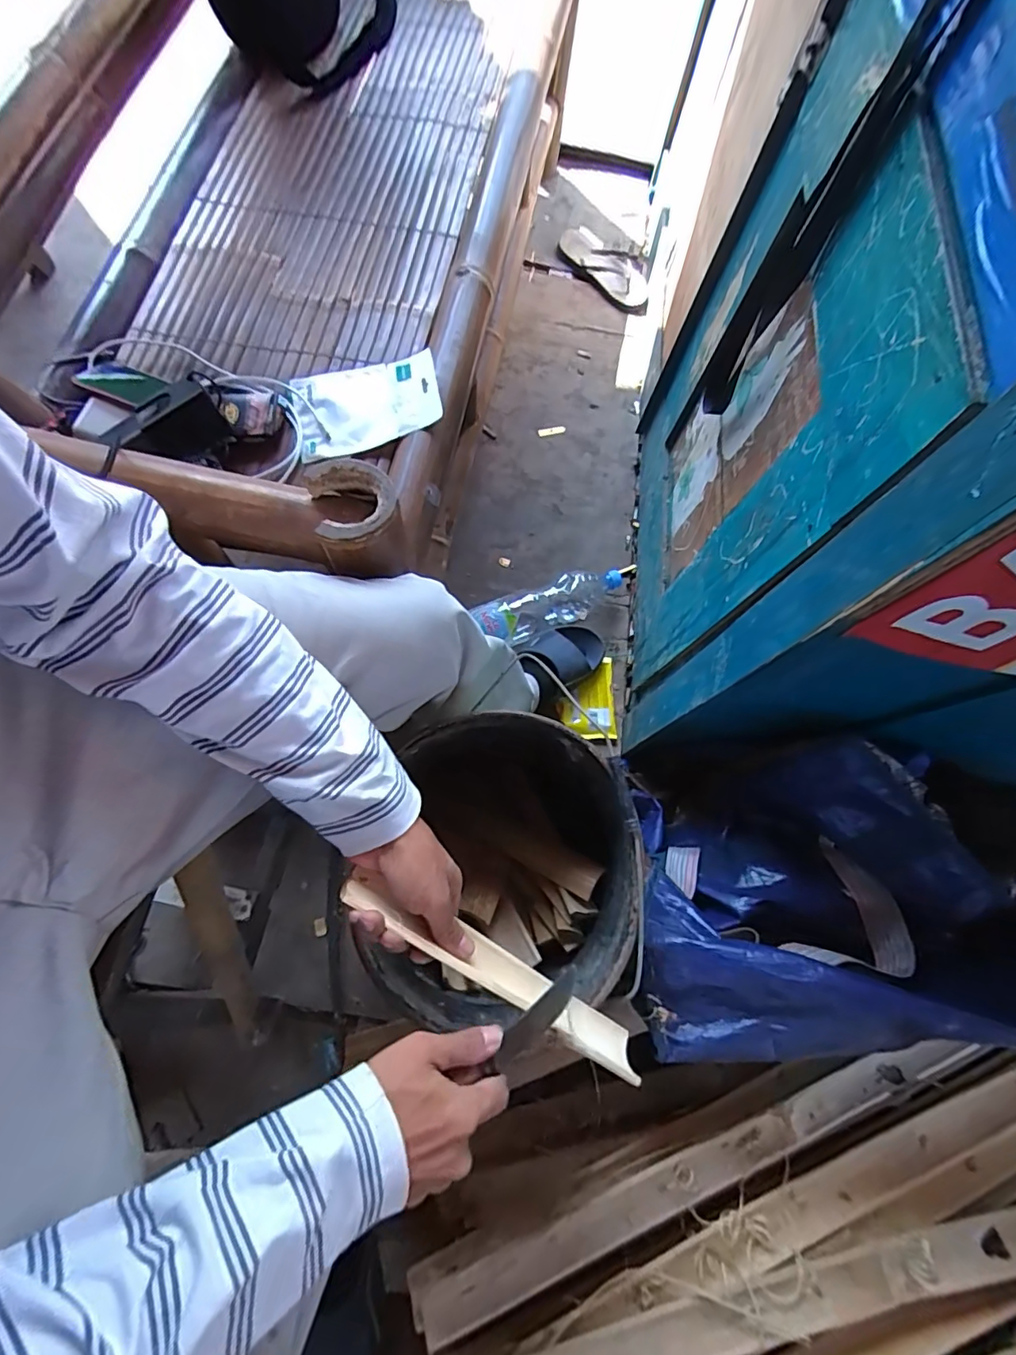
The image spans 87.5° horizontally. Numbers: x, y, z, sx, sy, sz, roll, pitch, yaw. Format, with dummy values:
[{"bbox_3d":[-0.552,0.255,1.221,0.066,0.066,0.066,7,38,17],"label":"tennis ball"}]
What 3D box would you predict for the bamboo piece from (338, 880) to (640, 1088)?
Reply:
[{"bbox_3d":[-0.006,0.239,0.424,0.290,0.038,0.030,38,72,-15],"label":"bamboo piece"}]

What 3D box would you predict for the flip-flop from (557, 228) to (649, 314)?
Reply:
[{"bbox_3d":[0.236,-0.969,1.251,0.136,0.037,0.293,-39,77,-14],"label":"flip-flop"}]

